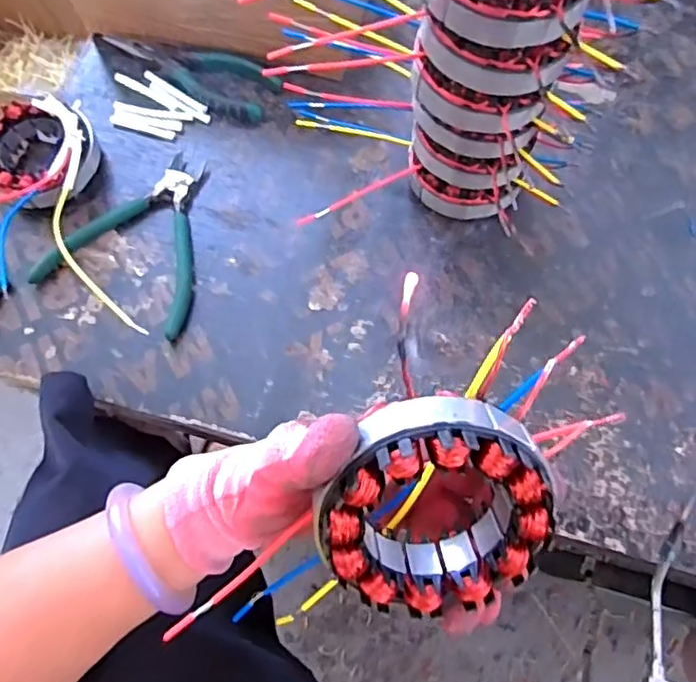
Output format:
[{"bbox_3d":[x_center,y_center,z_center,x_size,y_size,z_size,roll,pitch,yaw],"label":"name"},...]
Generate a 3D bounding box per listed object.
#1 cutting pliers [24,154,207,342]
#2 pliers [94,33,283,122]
[{"bbox_3d":[-0.146,-0.082,0.466,0.115,0.013,0.137,24,72,11],"label":"cutting pliers"},{"bbox_3d":[-0.136,-0.234,0.533,0.158,0.011,0.061,24,72,11],"label":"pliers"}]

